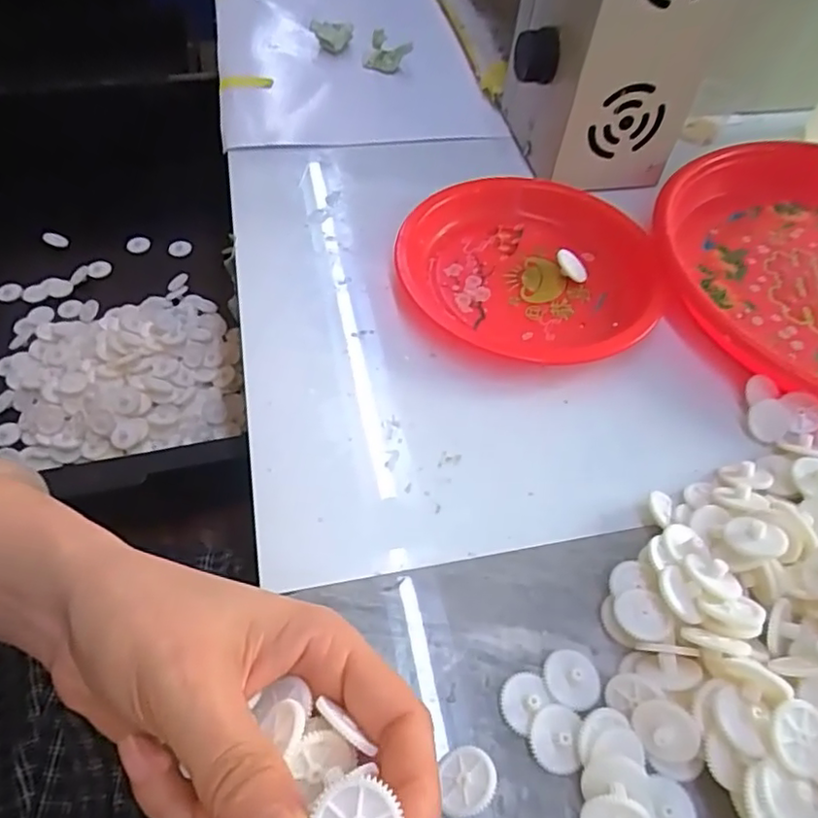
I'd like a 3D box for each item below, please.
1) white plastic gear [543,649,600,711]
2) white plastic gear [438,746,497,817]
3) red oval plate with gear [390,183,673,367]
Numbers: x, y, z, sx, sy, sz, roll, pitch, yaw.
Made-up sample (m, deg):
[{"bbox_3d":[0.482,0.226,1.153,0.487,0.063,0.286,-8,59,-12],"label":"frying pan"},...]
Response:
[{"bbox_3d":[0.062,0.102,0.233,0.021,0.004,0.021,2,54,-3],"label":"white plastic gear"},{"bbox_3d":[0.021,0.128,0.210,0.018,0.007,0.022,-13,36,7],"label":"white plastic gear"},{"bbox_3d":[0.067,-0.082,0.358,0.146,0.019,0.142,11,54,3],"label":"red oval plate with gear"}]

